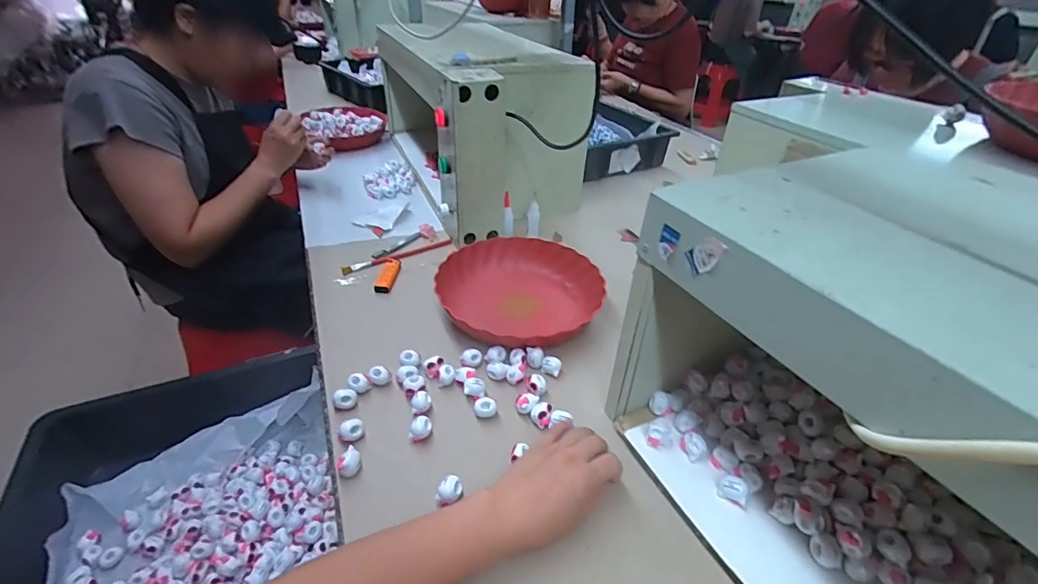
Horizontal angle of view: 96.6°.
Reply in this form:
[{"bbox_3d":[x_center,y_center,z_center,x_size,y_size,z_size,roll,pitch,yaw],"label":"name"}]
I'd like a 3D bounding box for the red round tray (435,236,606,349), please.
[{"bbox_3d":[-0.011,0.007,0.710,0.221,0.064,0.256,-2,34,-7],"label":"red round tray"}]

